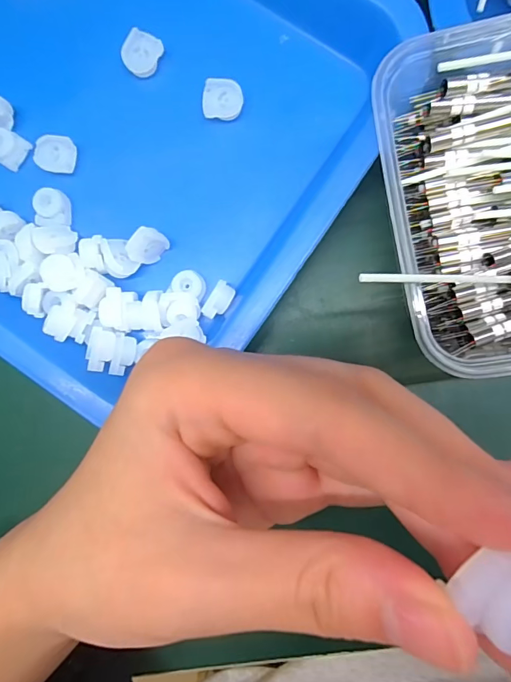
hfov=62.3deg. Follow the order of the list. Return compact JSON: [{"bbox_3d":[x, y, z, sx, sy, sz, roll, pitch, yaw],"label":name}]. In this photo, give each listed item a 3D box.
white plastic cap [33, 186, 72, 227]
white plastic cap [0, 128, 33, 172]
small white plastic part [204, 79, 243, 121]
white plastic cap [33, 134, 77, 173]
[{"bbox_3d":[-0.099,-0.065,0.206,0.015,0.008,0.018,-3,88,4],"label":"white plastic cap"},{"bbox_3d":[-0.123,-0.096,0.209,0.015,0.009,0.016,33,91,5],"label":"white plastic cap"},{"bbox_3d":[-0.015,-0.114,0.201,0.018,0.008,0.016,-1,89,5],"label":"small white plastic part"},{"bbox_3d":[-0.097,-0.091,0.206,0.019,0.004,0.017,1,95,-11],"label":"white plastic cap"}]

